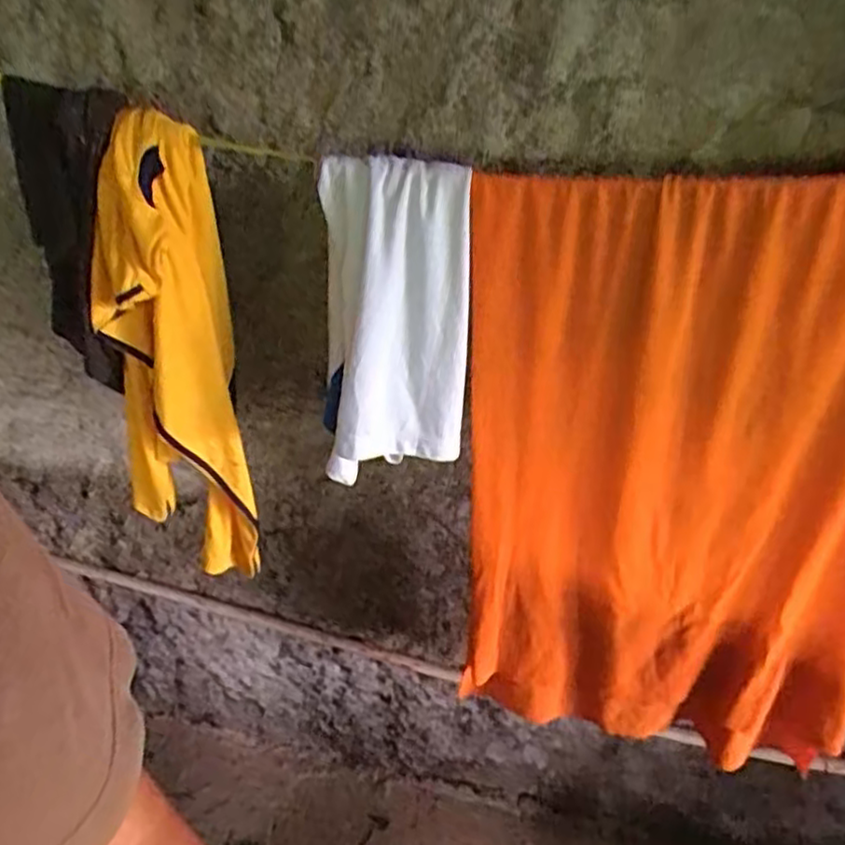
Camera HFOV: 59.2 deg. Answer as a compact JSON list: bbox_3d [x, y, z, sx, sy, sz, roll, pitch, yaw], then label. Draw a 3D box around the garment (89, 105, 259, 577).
[{"bbox_3d":[-0.303,-0.046,0.914,0.154,0.583,0.100,-9,32,-19],"label":"garment"}]

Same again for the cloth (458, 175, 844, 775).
[{"bbox_3d":[0.300,0.094,0.890,0.526,0.748,0.123,7,31,8],"label":"cloth"}]

